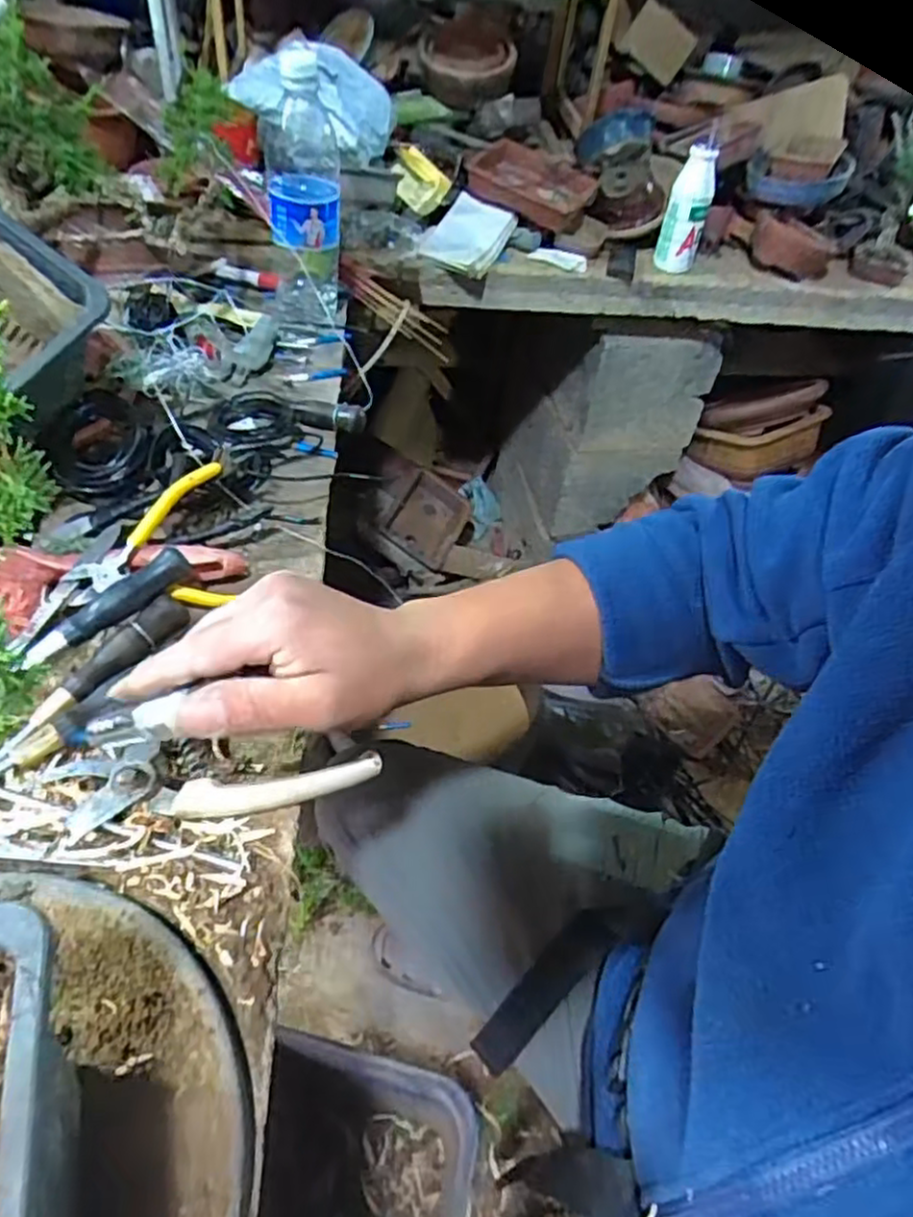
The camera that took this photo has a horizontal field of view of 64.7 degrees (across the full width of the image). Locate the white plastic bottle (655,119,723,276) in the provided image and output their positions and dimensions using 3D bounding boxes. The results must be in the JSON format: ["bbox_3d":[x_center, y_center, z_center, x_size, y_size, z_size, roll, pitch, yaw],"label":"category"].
[{"bbox_3d":[0.289,-0.501,0.895,0.051,0.162,0.052,18,48,11],"label":"white plastic bottle"}]

